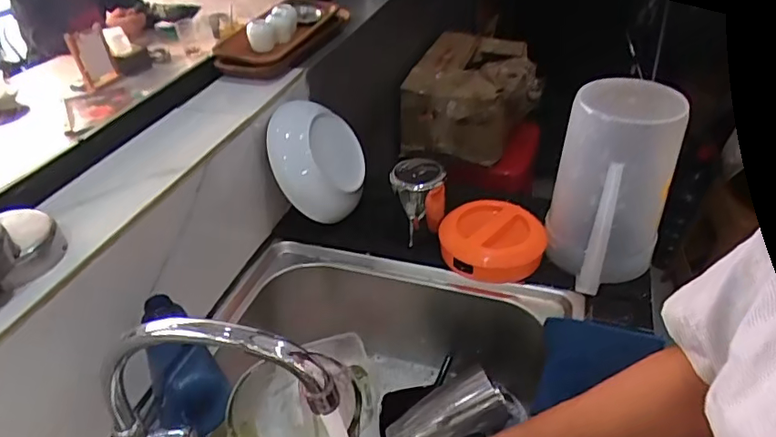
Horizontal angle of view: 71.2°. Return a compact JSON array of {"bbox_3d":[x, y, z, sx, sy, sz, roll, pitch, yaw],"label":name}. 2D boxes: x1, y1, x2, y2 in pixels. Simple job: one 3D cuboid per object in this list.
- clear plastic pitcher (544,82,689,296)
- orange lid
[{"bbox_3d":[0.313,-0.045,0.763,0.146,0.229,0.205,14,40,21],"label":"clear plastic pitcher"},{"bbox_3d":[0.156,0.028,0.809,0.152,0.039,0.138,0,37,3],"label":"orange lid"}]

